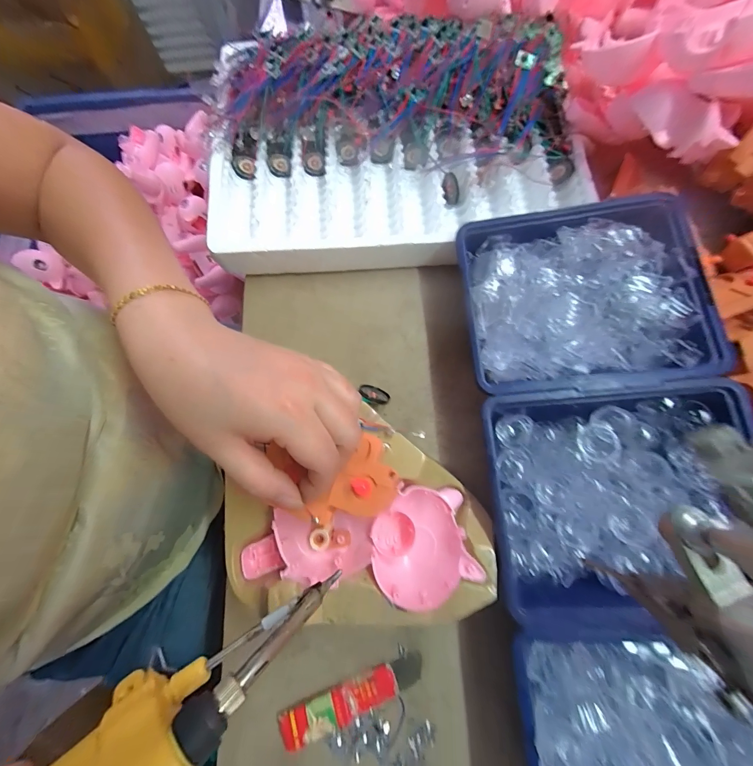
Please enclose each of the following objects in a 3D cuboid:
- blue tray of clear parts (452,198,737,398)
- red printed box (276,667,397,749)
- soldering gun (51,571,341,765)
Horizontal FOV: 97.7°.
[{"bbox_3d":[0.148,-0.065,0.248,0.157,0.037,0.144,-4,76,0],"label":"blue tray of clear parts"},{"bbox_3d":[-0.025,0.227,0.230,0.082,0.014,0.023,-19,76,-4],"label":"red printed box"},{"bbox_3d":[-0.102,0.142,0.117,0.201,0.034,0.035,-28,76,-26],"label":"soldering gun"}]

